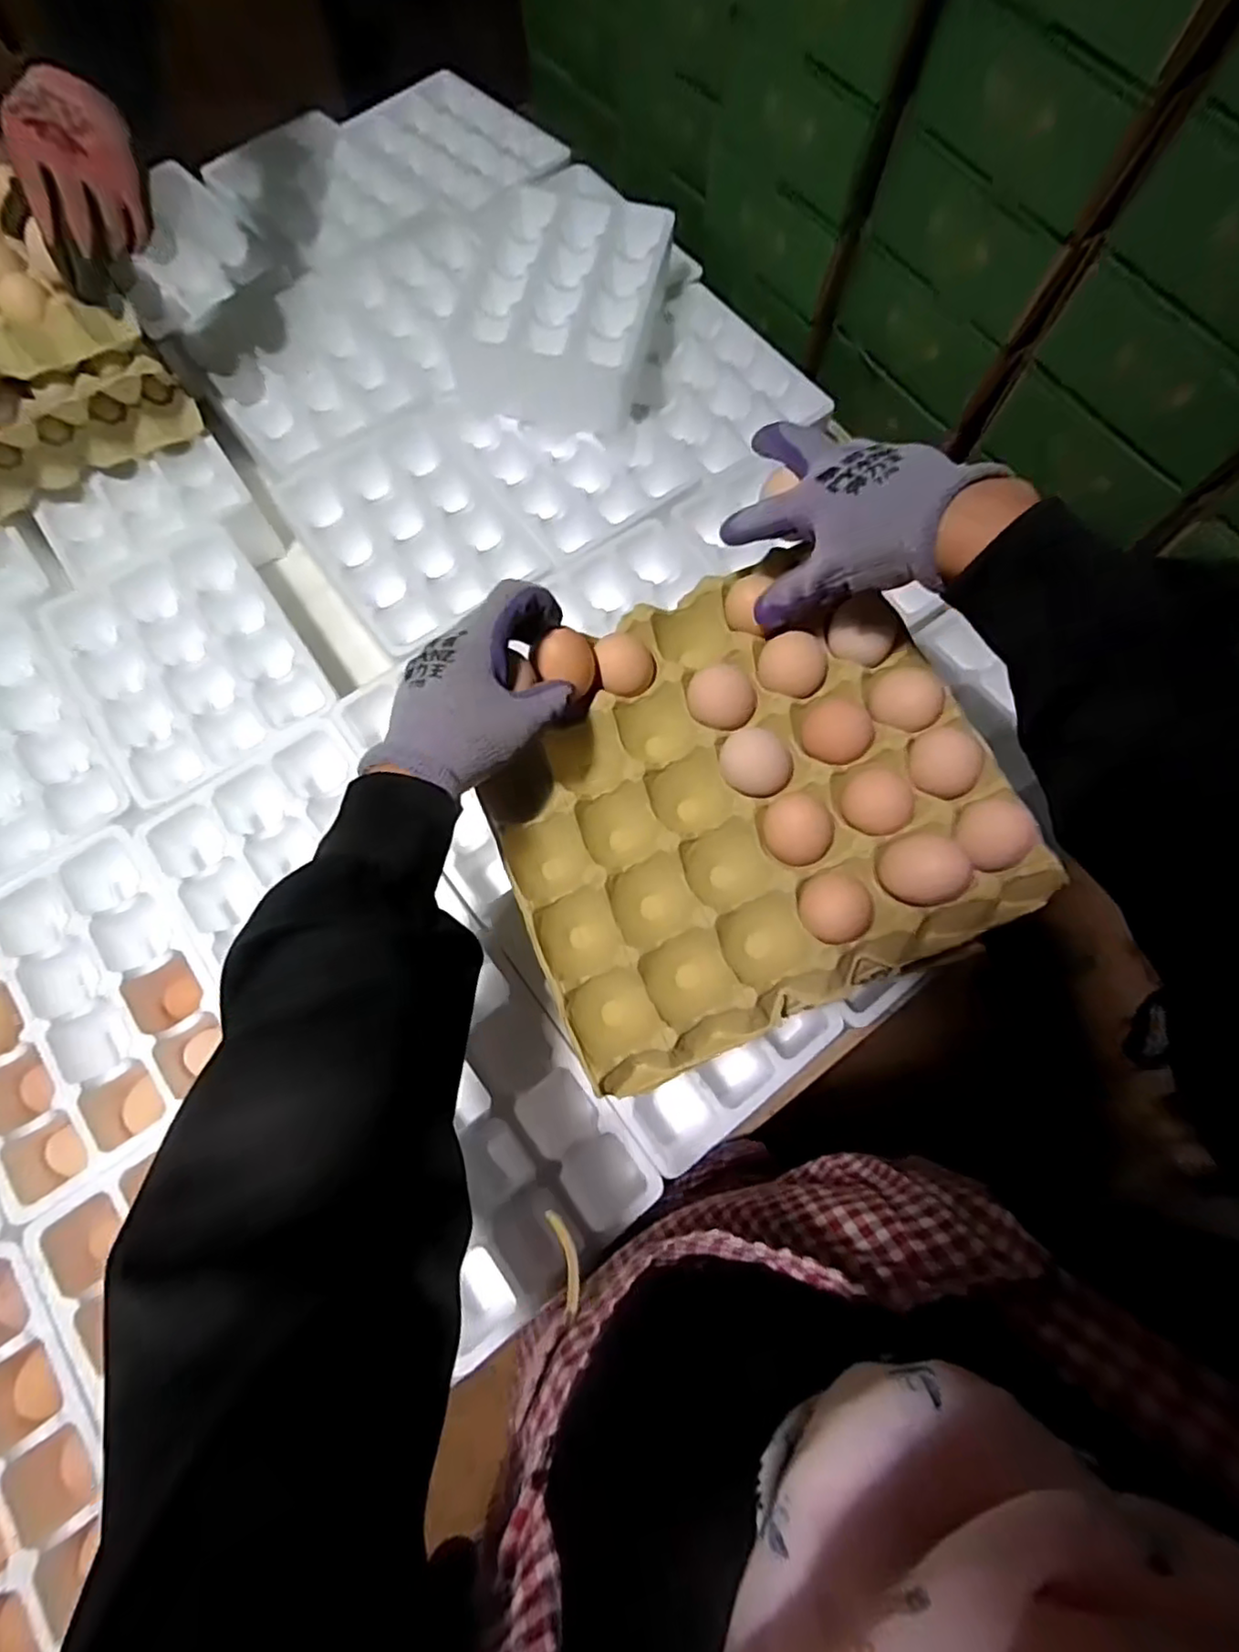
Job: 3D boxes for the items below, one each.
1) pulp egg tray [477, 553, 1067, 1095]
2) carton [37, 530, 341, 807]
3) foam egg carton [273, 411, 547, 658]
[{"bbox_3d":[0.071,-0.015,0.408,0.283,0.075,0.267,-22,73,-9],"label":"pulp egg tray"},{"bbox_3d":[-0.399,-0.146,0.619,0.185,0.073,0.240,-33,76,-12],"label":"carton"},{"bbox_3d":[-0.212,-0.308,0.666,0.189,0.031,0.247,-33,75,-12],"label":"foam egg carton"}]

